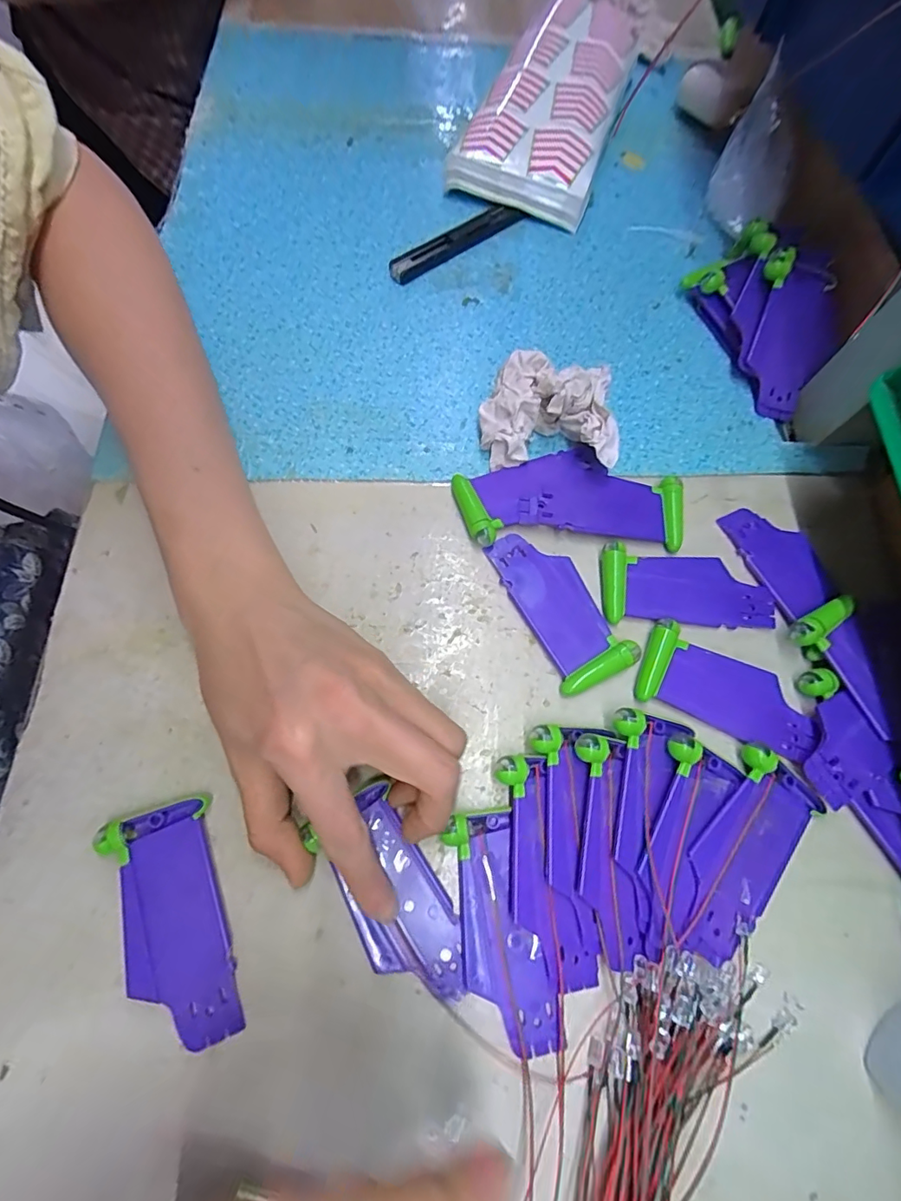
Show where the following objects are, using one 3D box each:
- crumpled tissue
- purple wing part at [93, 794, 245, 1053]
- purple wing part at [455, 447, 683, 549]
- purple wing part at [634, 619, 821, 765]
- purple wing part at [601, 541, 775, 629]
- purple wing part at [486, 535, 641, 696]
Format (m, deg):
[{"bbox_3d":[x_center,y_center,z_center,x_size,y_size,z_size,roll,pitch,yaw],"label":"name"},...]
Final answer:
[{"bbox_3d":[0.054,-0.103,0.280,0.074,0.036,0.062,7,70,-1],"label":"crumpled tissue"},{"bbox_3d":[-0.111,0.129,0.202,0.039,0.011,0.090,-21,73,-10],"label":"purple wing part"},{"bbox_3d":[0.066,-0.058,0.280,0.123,0.011,0.056,1,70,-3],"label":"purple wing part"},{"bbox_3d":[0.138,0.045,0.249,0.088,0.011,0.039,22,71,4],"label":"purple wing part"},{"bbox_3d":[0.126,-0.007,0.267,0.089,0.009,0.040,2,70,-3],"label":"purple wing part"},{"bbox_3d":[0.055,0.001,0.260,0.038,0.008,0.089,-25,74,-12],"label":"purple wing part"}]

